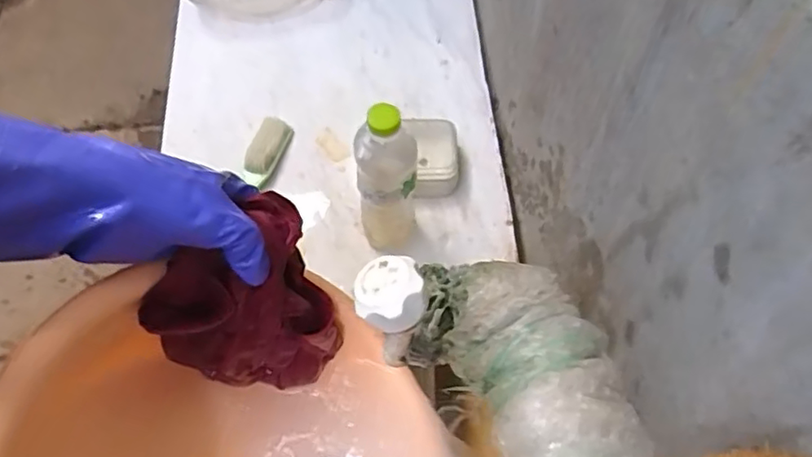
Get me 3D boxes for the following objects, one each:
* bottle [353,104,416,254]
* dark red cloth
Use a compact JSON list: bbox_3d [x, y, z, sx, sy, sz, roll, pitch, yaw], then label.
[{"bbox_3d":[-0.019,-0.051,0.641,0.056,0.181,0.067,0,63,3],"label":"bottle"},{"bbox_3d":[-0.112,0.069,0.480,0.076,0.155,0.130,41,71,21],"label":"dark red cloth"}]

